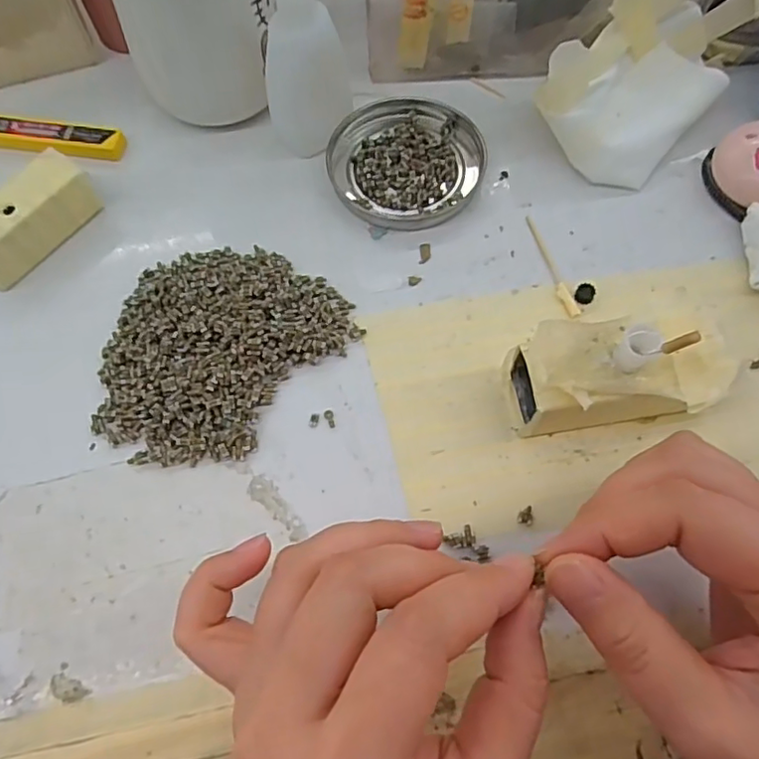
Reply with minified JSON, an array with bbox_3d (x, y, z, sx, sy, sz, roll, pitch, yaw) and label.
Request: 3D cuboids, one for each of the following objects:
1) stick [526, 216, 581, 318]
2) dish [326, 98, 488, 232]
[{"bbox_3d":[0.081,-0.056,0.283,0.006,0.004,0.059,-16,68,-5],"label":"stick"},{"bbox_3d":[0.015,-0.116,0.308,0.077,0.008,0.080,0,68,1],"label":"dish"}]

